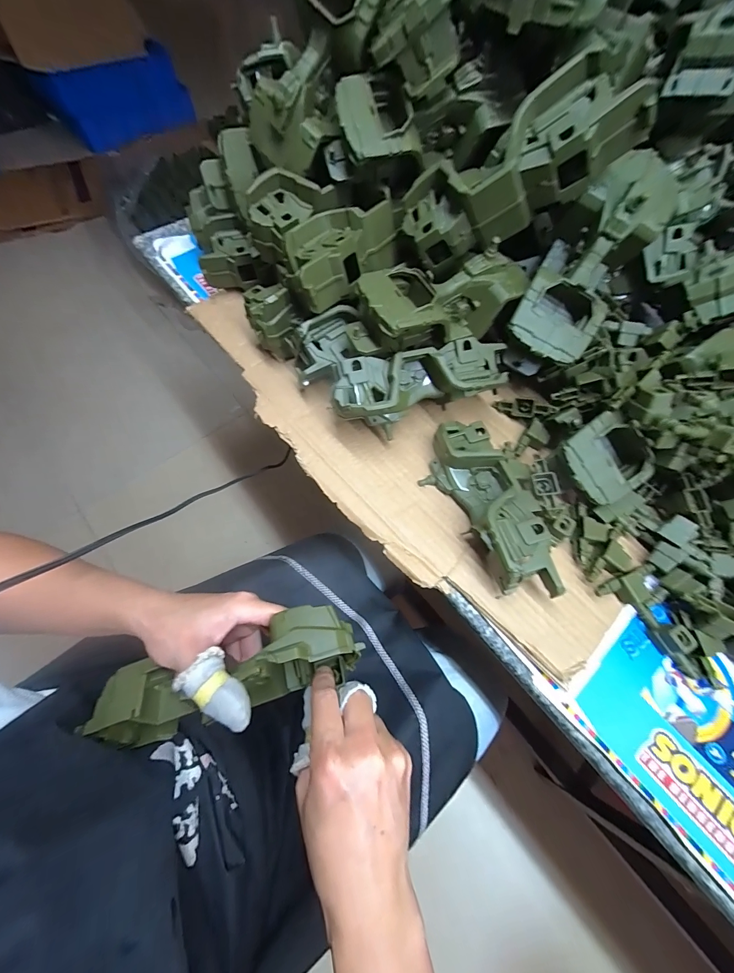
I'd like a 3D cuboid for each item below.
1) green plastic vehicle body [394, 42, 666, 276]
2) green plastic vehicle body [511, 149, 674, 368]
[{"bbox_3d":[0.121,-0.261,0.289,0.179,0.072,0.056,-11,63,33],"label":"green plastic vehicle body"},{"bbox_3d":[0.207,-0.202,0.321,0.074,0.067,0.166,34,106,12],"label":"green plastic vehicle body"}]

